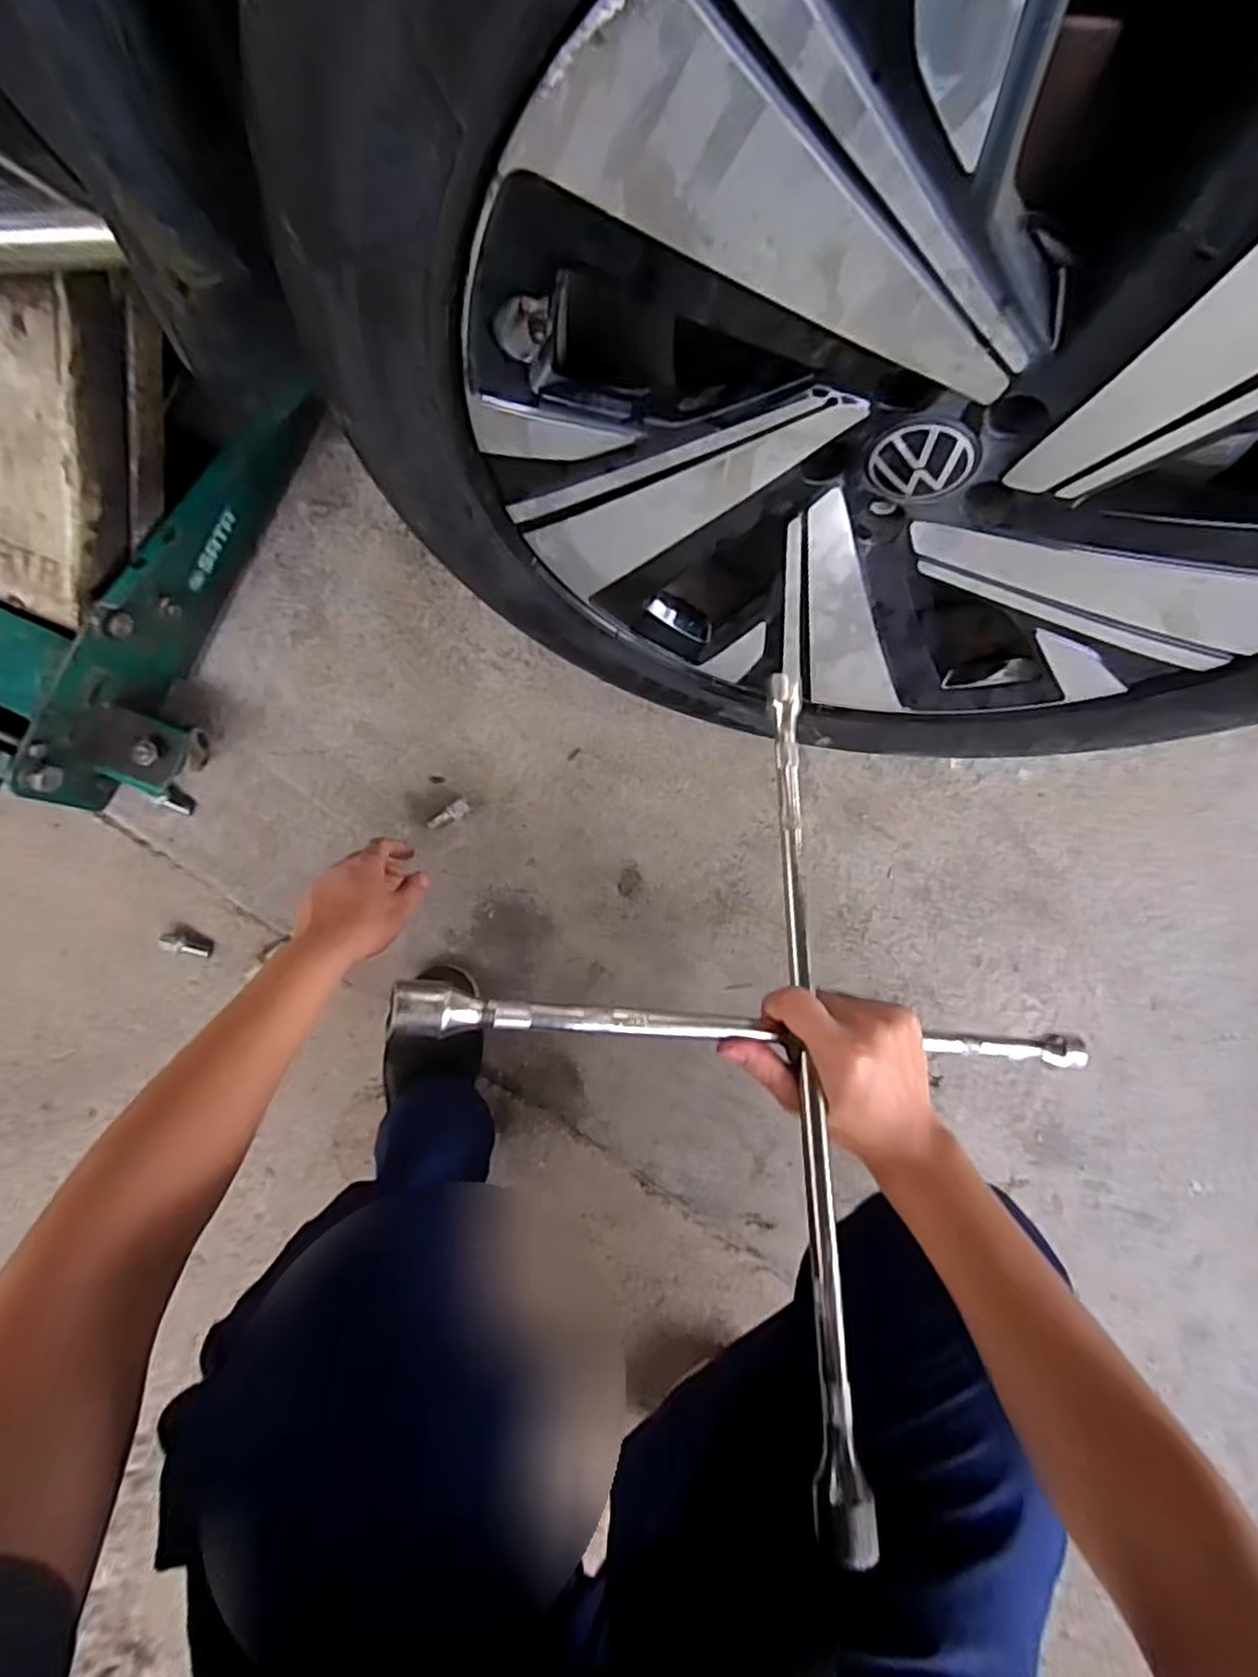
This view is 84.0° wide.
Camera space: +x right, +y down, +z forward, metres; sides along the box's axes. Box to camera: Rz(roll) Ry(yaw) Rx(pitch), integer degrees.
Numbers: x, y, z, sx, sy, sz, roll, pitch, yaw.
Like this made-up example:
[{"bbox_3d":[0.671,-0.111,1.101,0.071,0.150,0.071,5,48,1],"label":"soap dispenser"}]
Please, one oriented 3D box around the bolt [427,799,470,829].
[{"bbox_3d":[-0.204,-0.026,0.788,0.052,0.017,0.017,-34,86,-5],"label":"bolt"}]

